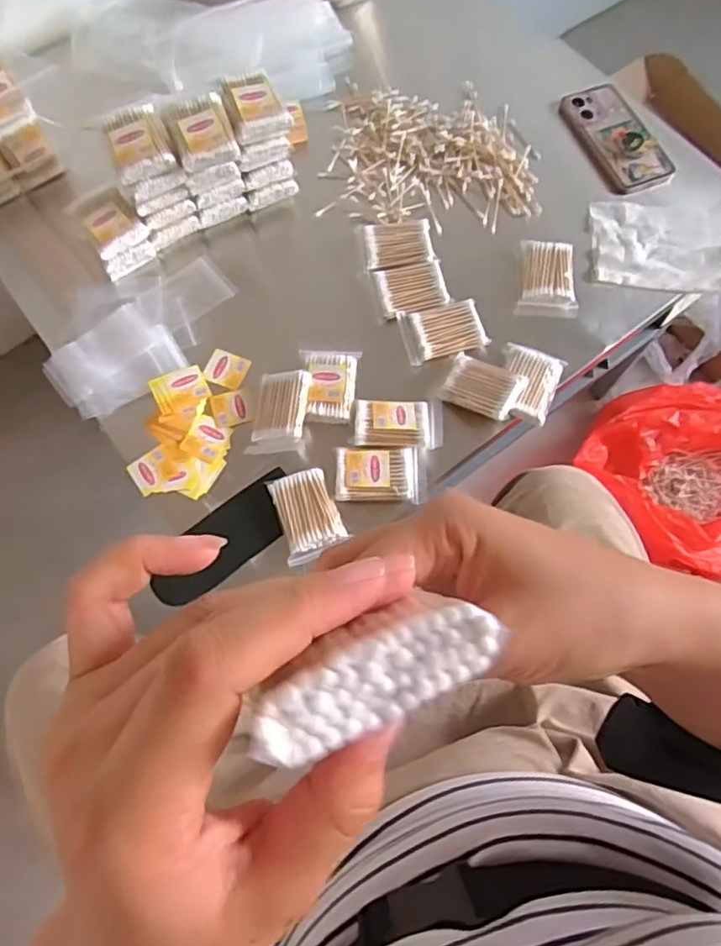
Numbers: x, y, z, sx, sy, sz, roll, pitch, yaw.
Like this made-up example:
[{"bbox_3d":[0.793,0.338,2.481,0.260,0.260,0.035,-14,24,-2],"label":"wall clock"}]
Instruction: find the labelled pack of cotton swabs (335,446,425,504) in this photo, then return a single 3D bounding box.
[{"bbox_3d":[0.020,0.001,0.617,0.088,0.017,0.055,1,70,0],"label":"labelled pack of cotton swabs"}]

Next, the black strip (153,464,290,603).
[{"bbox_3d":[-0.129,0.064,0.597,0.159,0.012,0.067,-35,74,-12],"label":"black strip"}]

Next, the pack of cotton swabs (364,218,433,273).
[{"bbox_3d":[0.043,-0.261,0.704,0.075,0.011,0.063,-9,70,-4],"label":"pack of cotton swabs"}]

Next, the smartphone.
[{"bbox_3d":[0.316,-0.420,0.768,0.088,0.018,0.160,-21,71,-8],"label":"smartphone"}]

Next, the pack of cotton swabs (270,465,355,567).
[{"bbox_3d":[-0.051,0.041,0.604,0.057,0.013,0.088,-16,71,-6],"label":"pack of cotton swabs"}]

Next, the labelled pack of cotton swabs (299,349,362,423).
[{"bbox_3d":[-0.032,-0.090,0.648,0.058,0.022,0.082,0,70,-1],"label":"labelled pack of cotton swabs"}]

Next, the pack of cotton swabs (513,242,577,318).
[{"bbox_3d":[0.211,-0.222,0.699,0.065,0.021,0.084,1,70,0],"label":"pack of cotton swabs"}]

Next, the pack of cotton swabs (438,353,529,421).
[{"bbox_3d":[0.125,-0.091,0.638,0.077,0.015,0.056,26,73,21],"label":"pack of cotton swabs"}]

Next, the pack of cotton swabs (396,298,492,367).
[{"bbox_3d":[0.090,-0.153,0.671,0.089,0.016,0.058,-14,71,-6],"label":"pack of cotton swabs"}]

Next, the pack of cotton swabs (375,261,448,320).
[{"bbox_3d":[0.058,-0.204,0.684,0.076,0.011,0.060,-13,71,-5],"label":"pack of cotton swabs"}]

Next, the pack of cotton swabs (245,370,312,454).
[{"bbox_3d":[-0.082,-0.061,0.633,0.058,0.019,0.085,-1,73,19],"label":"pack of cotton swabs"}]

